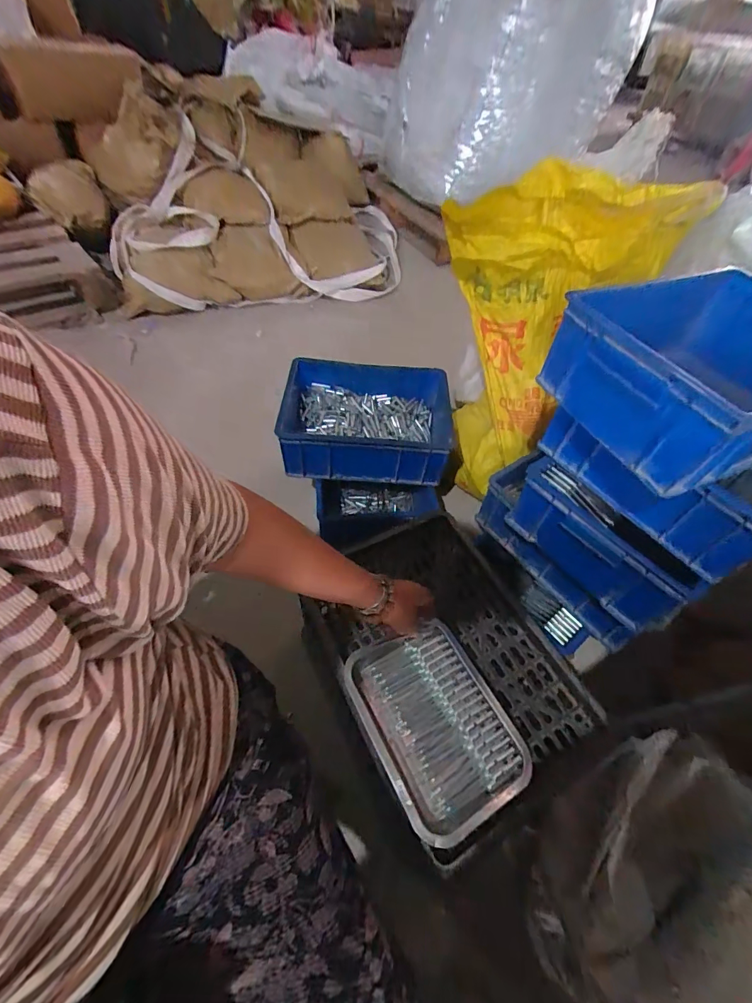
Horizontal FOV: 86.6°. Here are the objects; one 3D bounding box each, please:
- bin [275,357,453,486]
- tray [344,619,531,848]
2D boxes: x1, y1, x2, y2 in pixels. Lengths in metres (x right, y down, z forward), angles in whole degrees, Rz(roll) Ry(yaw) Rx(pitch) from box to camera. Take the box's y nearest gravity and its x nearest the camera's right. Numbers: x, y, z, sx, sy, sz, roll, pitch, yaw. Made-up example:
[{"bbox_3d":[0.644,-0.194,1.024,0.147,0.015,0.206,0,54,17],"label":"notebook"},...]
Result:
[{"bbox_3d":[-0.020,-0.208,1.017,0.428,0.131,0.304,4,52,-2],"label":"bin"},{"bbox_3d":[0.085,0.312,0.580,0.185,0.039,0.250,-20,57,-20],"label":"tray"}]

